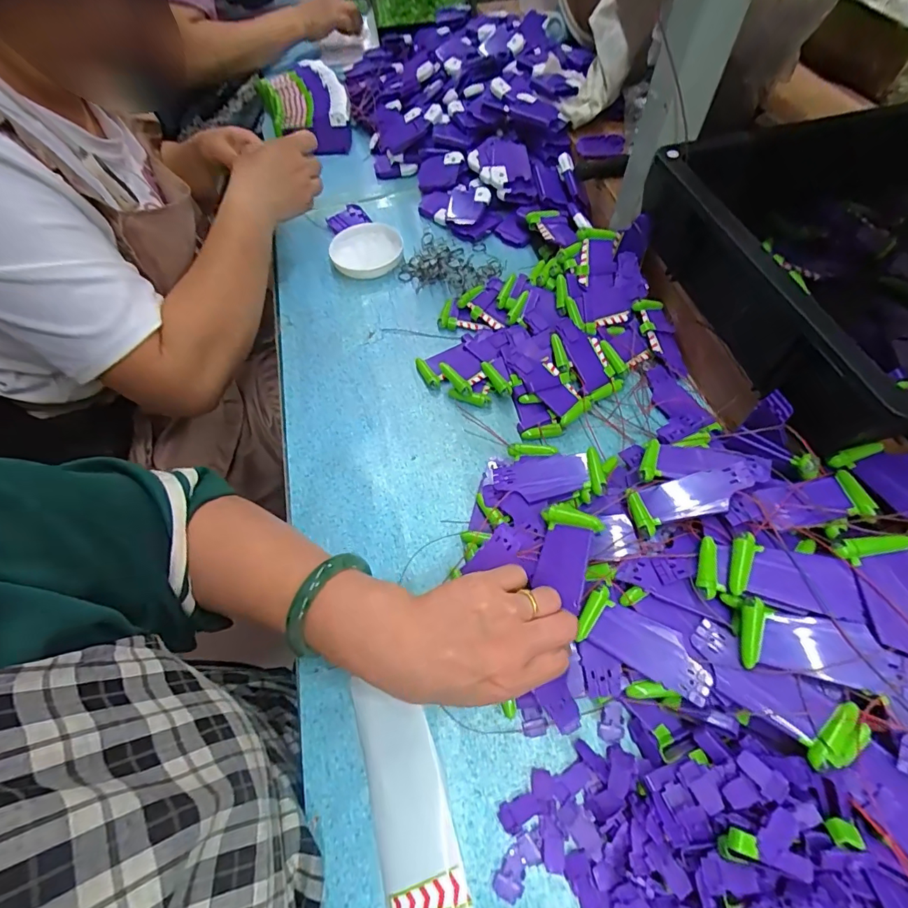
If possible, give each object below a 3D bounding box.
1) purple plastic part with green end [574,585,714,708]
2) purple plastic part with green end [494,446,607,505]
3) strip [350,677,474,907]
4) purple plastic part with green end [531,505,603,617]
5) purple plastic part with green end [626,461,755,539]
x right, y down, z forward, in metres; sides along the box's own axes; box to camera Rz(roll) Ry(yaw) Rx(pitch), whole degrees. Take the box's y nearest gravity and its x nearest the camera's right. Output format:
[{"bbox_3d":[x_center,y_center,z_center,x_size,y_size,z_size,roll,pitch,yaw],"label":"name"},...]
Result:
[{"bbox_3d":[0.133,0.133,0.319,0.087,0.016,0.037,26,63,16],"label":"purple plastic part with green end"},{"bbox_3d":[0.079,0.020,0.382,0.088,0.012,0.040,-7,57,16],"label":"purple plastic part with green end"},{"bbox_3d":[-0.025,0.246,0.293,0.052,0.009,0.181,-17,62,0],"label":"strip"},{"bbox_3d":[0.083,0.076,0.343,0.041,0.009,0.069,16,90,26],"label":"purple plastic part with green end"},{"bbox_3d":[0.181,0.032,0.350,0.091,0.011,0.038,-22,59,8],"label":"purple plastic part with green end"}]

